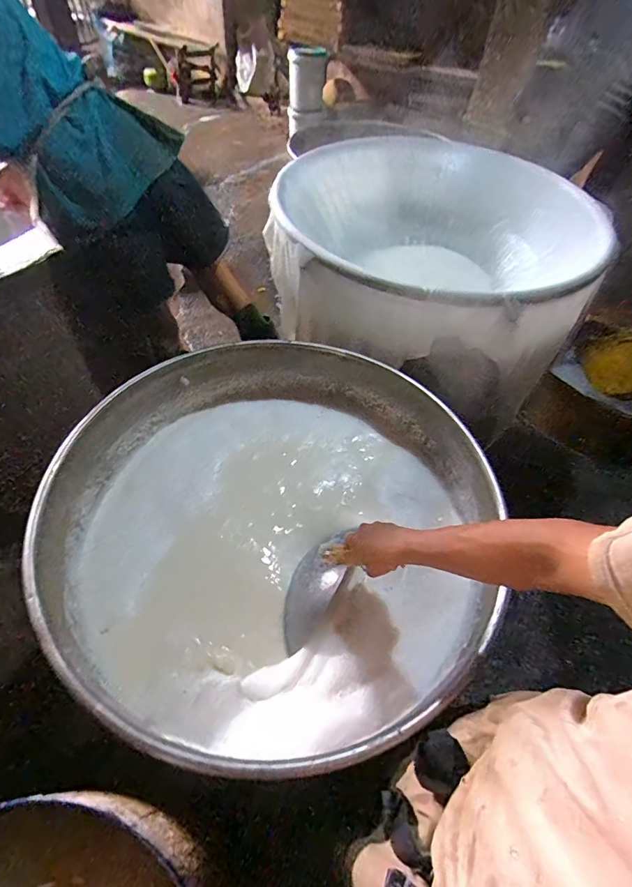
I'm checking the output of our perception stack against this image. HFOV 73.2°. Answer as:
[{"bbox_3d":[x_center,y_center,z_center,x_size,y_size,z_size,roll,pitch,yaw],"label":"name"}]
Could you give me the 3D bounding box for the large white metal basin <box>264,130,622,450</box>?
[{"bbox_3d":[0.342,-0.542,1.319,0.859,0.455,0.833,26,56,15],"label":"large white metal basin"}]

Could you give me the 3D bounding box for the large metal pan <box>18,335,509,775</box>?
[{"bbox_3d":[-0.066,0.121,0.790,0.762,0.196,0.746,2,53,-2],"label":"large metal pan"}]

